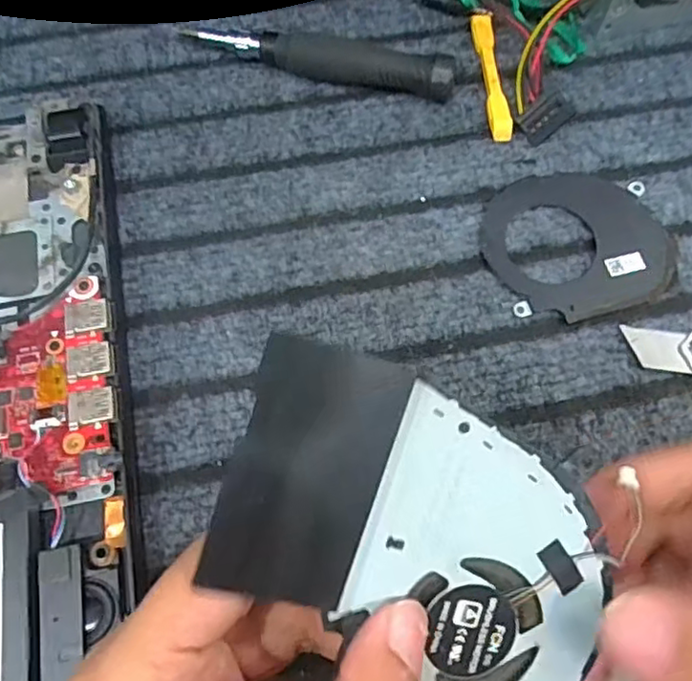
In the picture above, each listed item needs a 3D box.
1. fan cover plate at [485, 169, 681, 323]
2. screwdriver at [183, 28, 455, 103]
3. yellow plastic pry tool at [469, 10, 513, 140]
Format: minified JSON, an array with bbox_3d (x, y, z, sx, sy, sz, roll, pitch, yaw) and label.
[{"bbox_3d":[0.103,-0.046,0.282,0.081,0.005,0.072,-13,67,-5],"label":"fan cover plate"},{"bbox_3d":[-0.015,-0.141,0.313,0.139,0.024,0.016,16,68,7],"label":"screwdriver"},{"bbox_3d":[0.073,-0.134,0.316,0.010,0.013,0.075,-4,67,-1],"label":"yellow plastic pry tool"}]

